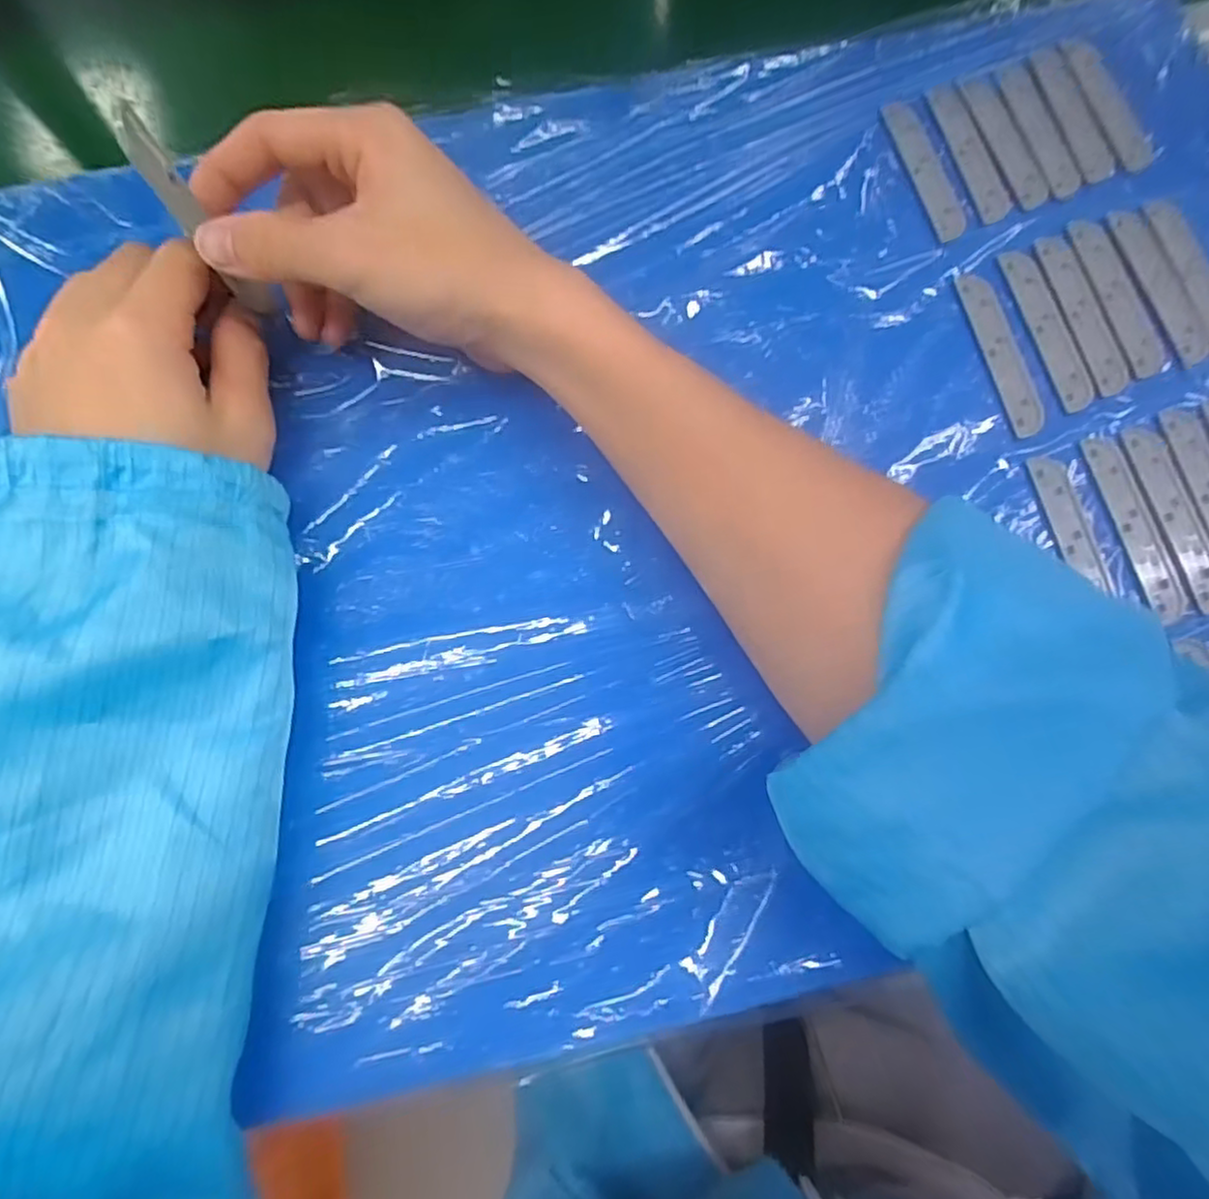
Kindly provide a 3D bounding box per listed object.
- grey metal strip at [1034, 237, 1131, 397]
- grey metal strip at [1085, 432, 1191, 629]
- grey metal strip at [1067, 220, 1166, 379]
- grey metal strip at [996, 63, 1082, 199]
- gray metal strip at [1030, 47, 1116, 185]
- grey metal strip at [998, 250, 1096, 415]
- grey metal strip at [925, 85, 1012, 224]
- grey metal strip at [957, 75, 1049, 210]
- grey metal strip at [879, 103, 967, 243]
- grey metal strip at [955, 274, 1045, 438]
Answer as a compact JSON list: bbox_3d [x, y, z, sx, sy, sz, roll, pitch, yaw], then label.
[{"bbox_3d":[0.207,-0.124,0.302,0.018,0.004,0.078,-13,75,-2],"label":"grey metal strip"},{"bbox_3d":[0.210,-0.030,0.275,0.016,0.004,0.078,-14,75,-2],"label":"grey metal strip"},{"bbox_3d":[0.225,-0.132,0.305,0.018,0.004,0.078,-13,75,-2],"label":"grey metal strip"},{"bbox_3d":[0.205,-0.221,0.327,0.017,0.004,0.079,-12,75,-2],"label":"grey metal strip"},{"bbox_3d":[0.222,-0.230,0.329,0.018,0.004,0.079,-11,75,-2],"label":"gray metal strip"},{"bbox_3d":[0.191,-0.117,0.298,0.016,0.004,0.079,-13,75,-2],"label":"grey metal strip"},{"bbox_3d":[0.170,-0.210,0.325,0.017,0.004,0.078,-14,75,-3],"label":"grey metal strip"},{"bbox_3d":[0.188,-0.216,0.327,0.016,0.004,0.077,-16,75,-3],"label":"grey metal strip"},{"bbox_3d":[0.147,-0.197,0.319,0.016,0.004,0.076,-14,75,-3],"label":"grey metal strip"},{"bbox_3d":[0.170,-0.105,0.297,0.016,0.004,0.077,-12,75,-2],"label":"grey metal strip"}]

